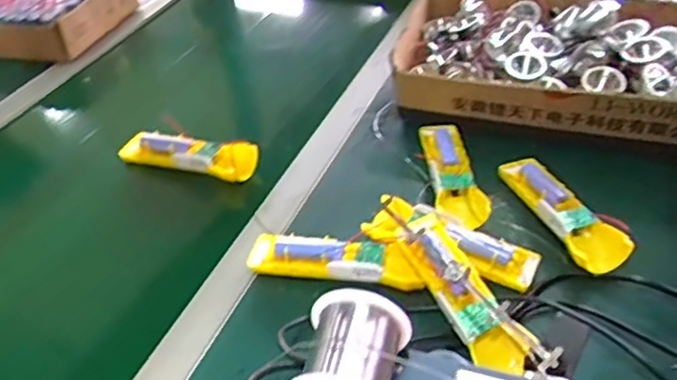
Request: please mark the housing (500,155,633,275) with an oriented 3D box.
[{"bbox_3d":[0.226,0.020,0.620,0.053,0.031,0.166,-11,41,-9],"label":"housing"}]

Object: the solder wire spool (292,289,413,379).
[{"bbox_3d":[0.007,0.110,0.383,0.064,0.052,0.076,8,42,13],"label":"solder wire spool"}]

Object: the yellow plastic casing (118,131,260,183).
[{"bbox_3d":[-0.180,-0.043,0.733,0.166,0.025,0.053,9,42,14],"label":"yellow plastic casing"}]

